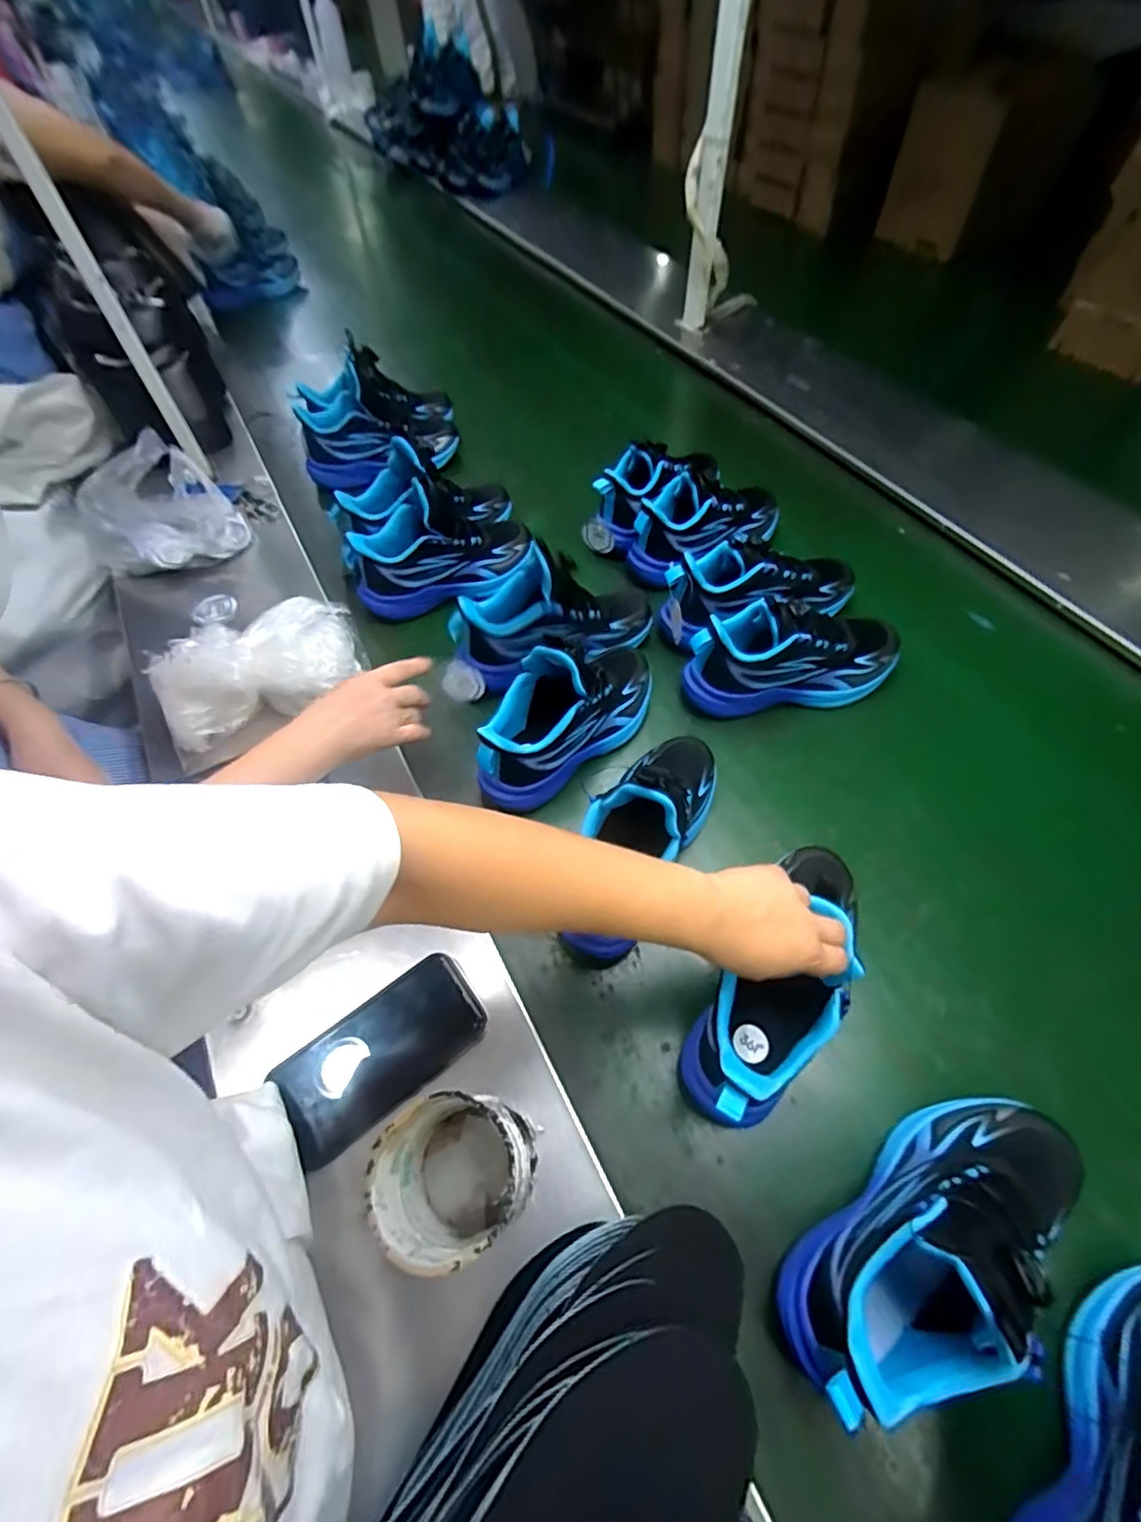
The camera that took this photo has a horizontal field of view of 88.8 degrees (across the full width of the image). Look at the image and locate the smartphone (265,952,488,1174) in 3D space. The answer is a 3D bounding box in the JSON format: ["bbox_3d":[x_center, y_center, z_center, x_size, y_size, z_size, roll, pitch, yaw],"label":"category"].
[{"bbox_3d":[-0.144,0.224,0.452,0.152,0.017,0.076,-35,62,-15],"label":"smartphone"}]

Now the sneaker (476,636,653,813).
[{"bbox_3d":[0.001,-0.055,0.587,0.226,0.120,0.078,-35,62,-15],"label":"sneaker"}]

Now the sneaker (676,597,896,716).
[{"bbox_3d":[0.250,-0.117,0.640,0.246,0.121,0.088,-9,58,0],"label":"sneaker"}]

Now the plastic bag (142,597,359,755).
[{"bbox_3d":[-0.334,-0.108,0.624,0.208,0.067,0.114,-31,61,-13],"label":"plastic bag"}]

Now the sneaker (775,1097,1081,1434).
[{"bbox_3d":[0.240,0.298,0.365,0.231,0.121,0.085,-34,62,-15],"label":"sneaker"}]

